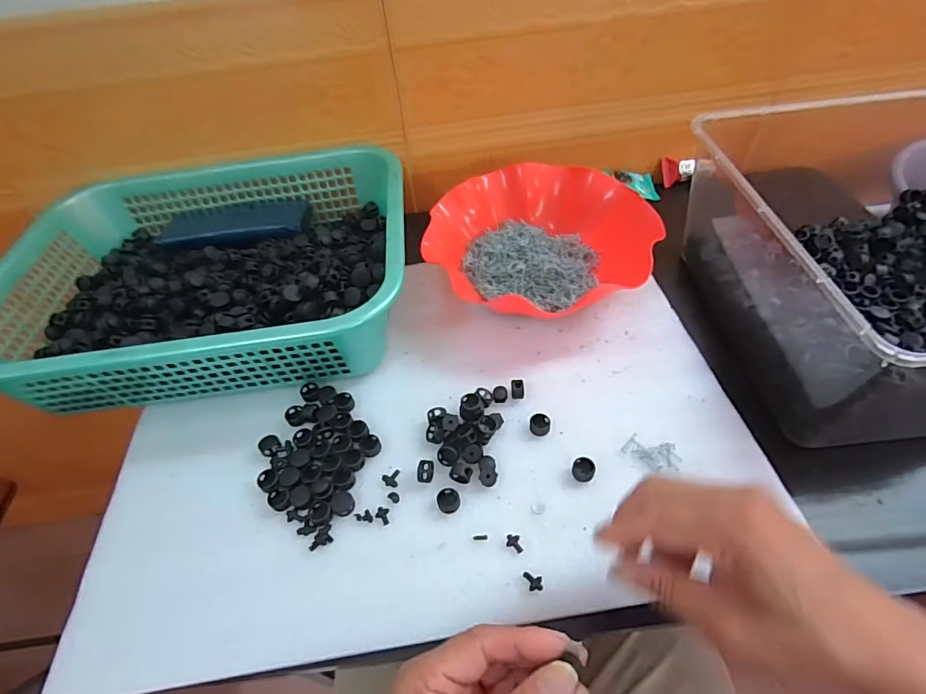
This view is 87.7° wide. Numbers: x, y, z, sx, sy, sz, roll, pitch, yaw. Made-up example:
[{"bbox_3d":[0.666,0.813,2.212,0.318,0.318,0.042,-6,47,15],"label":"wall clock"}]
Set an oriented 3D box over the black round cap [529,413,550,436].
[{"bbox_3d":[0.064,0.064,0.400,0.017,0.009,0.016,-3,51,3],"label":"black round cap"}]

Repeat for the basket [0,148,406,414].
[{"bbox_3d":[-0.247,-0.086,0.480,0.377,0.082,0.284,-6,51,0],"label":"basket"}]

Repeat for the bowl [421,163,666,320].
[{"bbox_3d":[0.085,-0.119,0.527,0.224,0.058,0.224,-3,51,3],"label":"bowl"}]

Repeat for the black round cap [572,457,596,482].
[{"bbox_3d":[0.094,0.096,0.376,0.016,0.010,0.017,-3,51,3],"label":"black round cap"}]

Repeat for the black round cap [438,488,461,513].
[{"bbox_3d":[-0.011,0.117,0.369,0.017,0.005,0.018,-3,51,3],"label":"black round cap"}]

